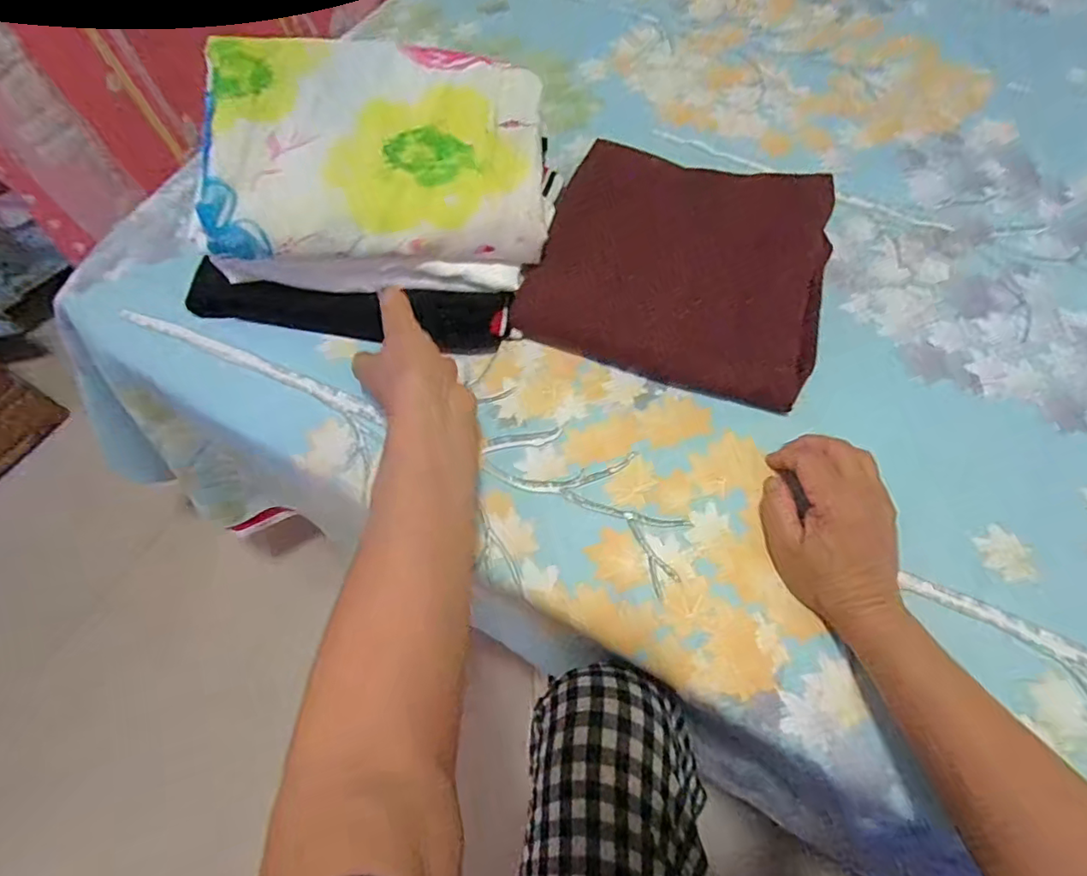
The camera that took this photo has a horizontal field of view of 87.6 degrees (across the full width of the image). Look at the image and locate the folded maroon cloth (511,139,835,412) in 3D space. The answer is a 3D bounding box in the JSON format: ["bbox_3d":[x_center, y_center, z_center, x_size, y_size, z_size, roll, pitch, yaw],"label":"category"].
[{"bbox_3d":[0.125,-0.153,0.492,0.235,0.045,0.217,19,66,10],"label":"folded maroon cloth"}]

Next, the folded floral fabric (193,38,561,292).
[{"bbox_3d":[-0.119,-0.213,0.441,0.265,0.051,0.184,-2,85,-8],"label":"folded floral fabric"}]

